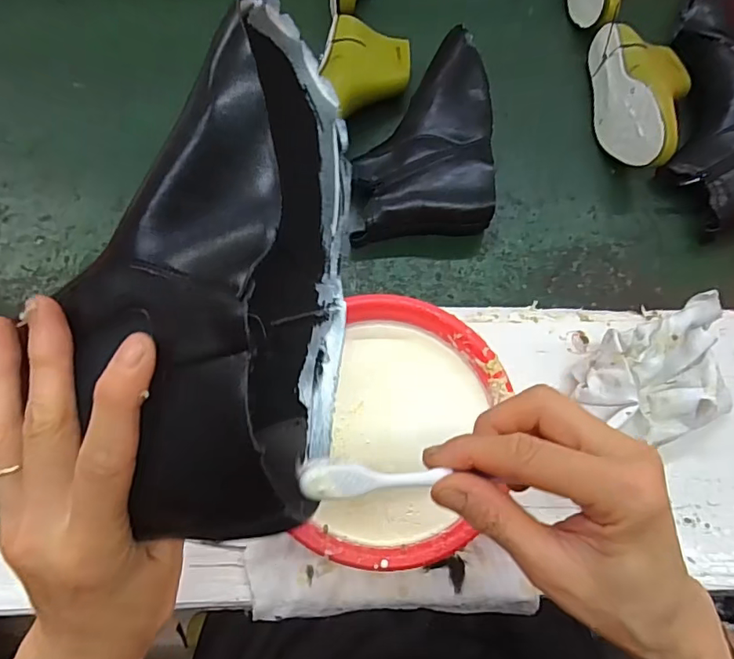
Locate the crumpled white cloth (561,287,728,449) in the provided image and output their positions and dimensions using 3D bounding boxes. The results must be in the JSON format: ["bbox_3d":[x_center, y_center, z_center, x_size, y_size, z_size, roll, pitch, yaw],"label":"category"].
[{"bbox_3d":[0.238,0.042,0.426,0.136,0.067,0.094,-19,67,-11],"label":"crumpled white cloth"}]

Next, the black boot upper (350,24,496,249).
[{"bbox_3d":[0.062,-0.212,0.570,0.147,0.078,0.236,1,64,-3],"label":"black boot upper"}]

